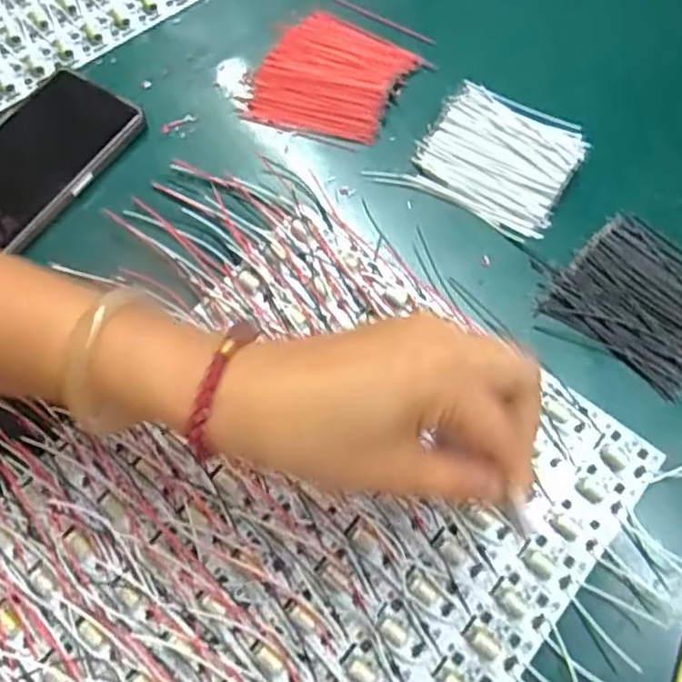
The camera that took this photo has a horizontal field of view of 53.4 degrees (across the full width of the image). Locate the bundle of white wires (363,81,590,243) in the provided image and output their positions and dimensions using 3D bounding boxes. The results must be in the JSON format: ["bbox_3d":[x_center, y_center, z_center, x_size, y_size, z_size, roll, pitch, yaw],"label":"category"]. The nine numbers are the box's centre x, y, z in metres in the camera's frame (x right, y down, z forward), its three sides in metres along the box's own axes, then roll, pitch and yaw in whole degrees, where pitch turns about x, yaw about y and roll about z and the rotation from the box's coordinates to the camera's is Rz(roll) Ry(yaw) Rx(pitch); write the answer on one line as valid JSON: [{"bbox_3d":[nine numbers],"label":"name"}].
[{"bbox_3d":[0.091,-0.113,0.411,0.099,0.012,0.091,33,77,11],"label":"bundle of white wires"}]

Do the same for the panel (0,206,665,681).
[{"bbox_3d":[-0.021,0.092,0.329,0.238,0.012,0.281,38,74,15],"label":"panel"}]

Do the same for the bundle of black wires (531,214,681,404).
[{"bbox_3d":[0.166,-0.022,0.370,0.091,0.010,0.086,40,78,12],"label":"bundle of black wires"}]

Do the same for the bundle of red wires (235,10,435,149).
[{"bbox_3d":[-0.006,-0.171,0.440,0.090,0.010,0.094,27,76,9],"label":"bundle of red wires"}]

